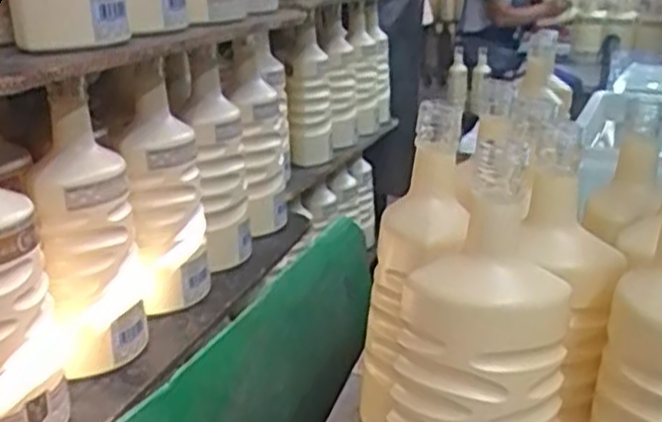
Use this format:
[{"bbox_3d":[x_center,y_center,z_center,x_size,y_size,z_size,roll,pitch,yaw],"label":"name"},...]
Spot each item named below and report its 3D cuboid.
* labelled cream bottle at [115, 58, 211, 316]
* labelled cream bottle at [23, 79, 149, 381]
[{"bbox_3d":[-0.151,-0.007,0.724,0.066,0.210,0.074,-4,18,-7],"label":"labelled cream bottle"},{"bbox_3d":[-0.195,0.023,0.641,0.068,0.213,0.068,-4,18,-7],"label":"labelled cream bottle"}]

